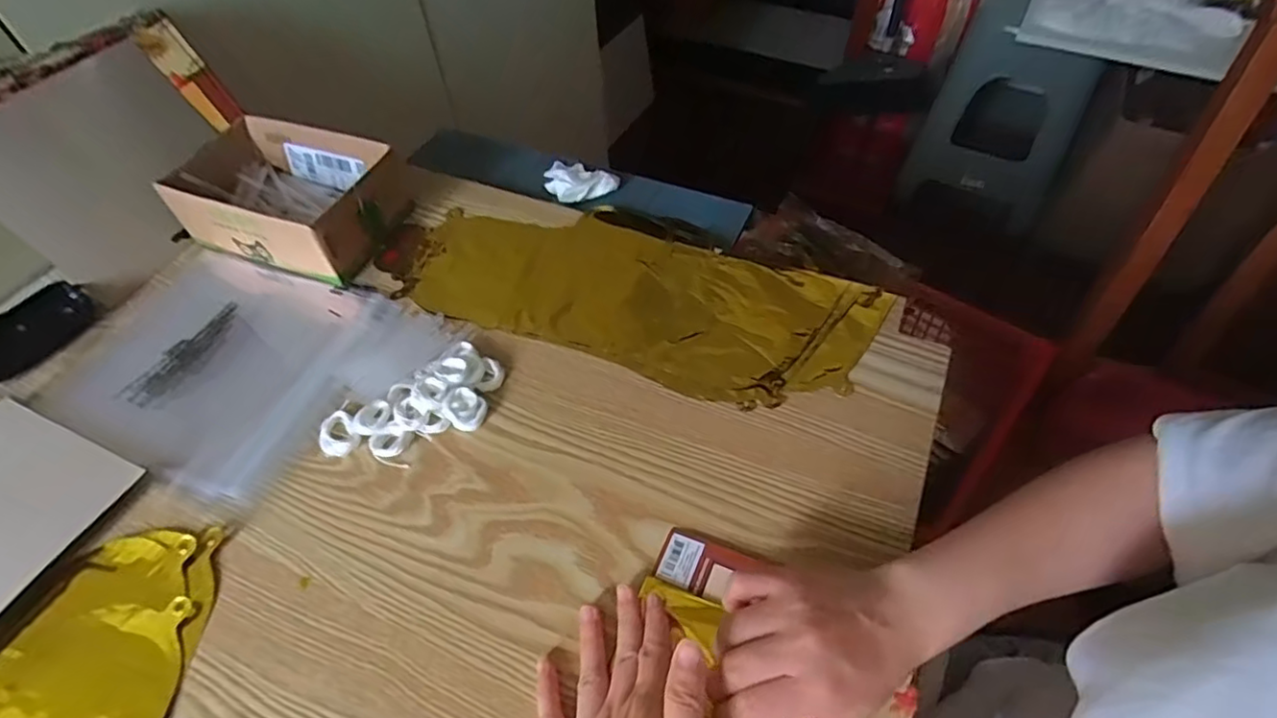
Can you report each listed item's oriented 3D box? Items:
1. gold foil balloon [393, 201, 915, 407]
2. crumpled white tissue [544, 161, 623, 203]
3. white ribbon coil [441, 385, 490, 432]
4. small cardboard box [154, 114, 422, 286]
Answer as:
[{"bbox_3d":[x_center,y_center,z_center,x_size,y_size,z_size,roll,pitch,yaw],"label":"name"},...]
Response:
[{"bbox_3d":[-0.003,-0.067,0.548,0.404,0.008,0.176,16,54,15],"label":"gold foil balloon"},{"bbox_3d":[-0.072,-0.193,0.660,0.088,0.023,0.058,25,57,21],"label":"crumpled white tissue"},{"bbox_3d":[-0.133,0.038,0.466,0.030,0.017,0.028,-2,52,2],"label":"white ribbon coil"},{"bbox_3d":[-0.343,-0.164,0.614,0.203,0.070,0.147,16,54,15],"label":"small cardboard box"}]

